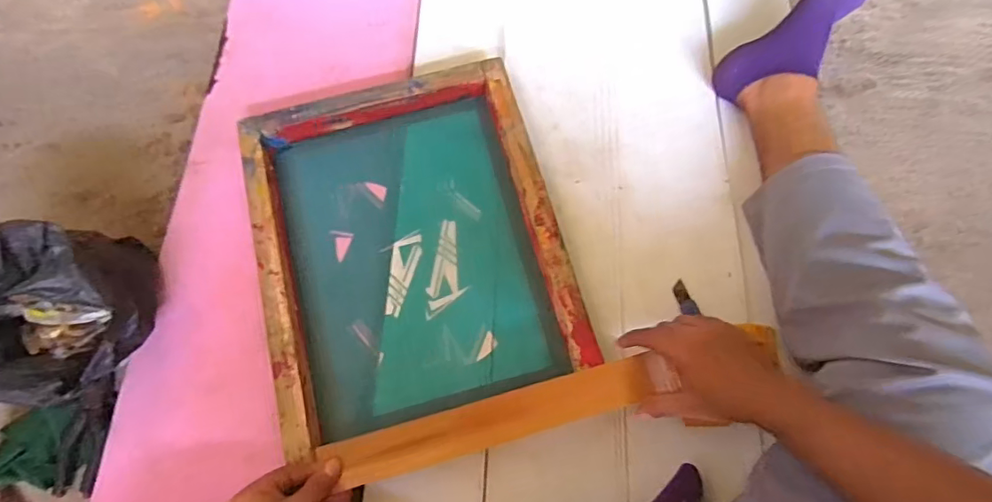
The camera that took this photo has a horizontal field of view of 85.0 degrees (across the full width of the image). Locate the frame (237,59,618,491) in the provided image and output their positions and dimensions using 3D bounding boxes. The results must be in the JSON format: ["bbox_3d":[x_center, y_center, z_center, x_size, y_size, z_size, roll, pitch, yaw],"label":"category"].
[{"bbox_3d":[-0.097,0.008,0.653,0.349,0.043,0.459,-14,74,-5],"label":"frame"}]

